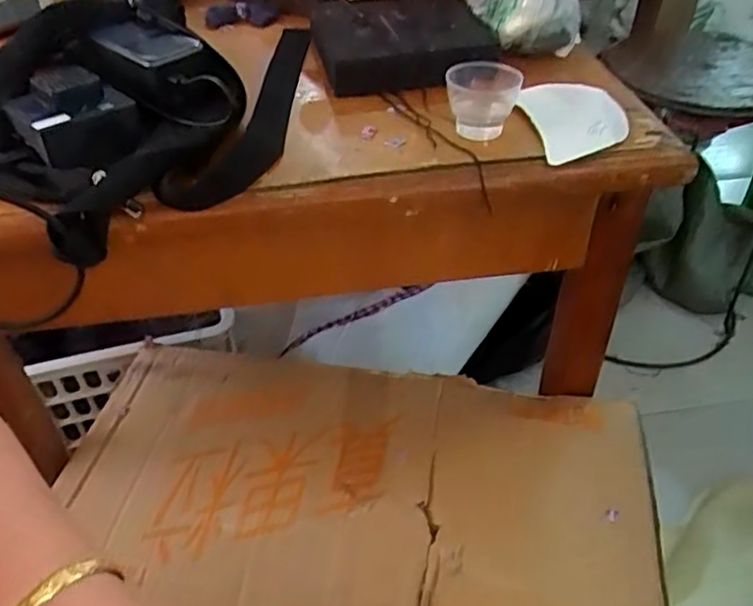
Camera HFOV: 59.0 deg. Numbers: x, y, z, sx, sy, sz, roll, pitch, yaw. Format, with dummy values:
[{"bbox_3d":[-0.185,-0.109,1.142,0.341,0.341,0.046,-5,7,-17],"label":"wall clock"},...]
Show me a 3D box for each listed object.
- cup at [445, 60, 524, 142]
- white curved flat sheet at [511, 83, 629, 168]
[{"bbox_3d":[0.082,-0.157,0.509,0.057,0.042,0.059,-1,43,1],"label":"cup"},{"bbox_3d":[0.153,-0.149,0.528,0.075,0.018,0.095,-8,43,-7],"label":"white curved flat sheet"}]

